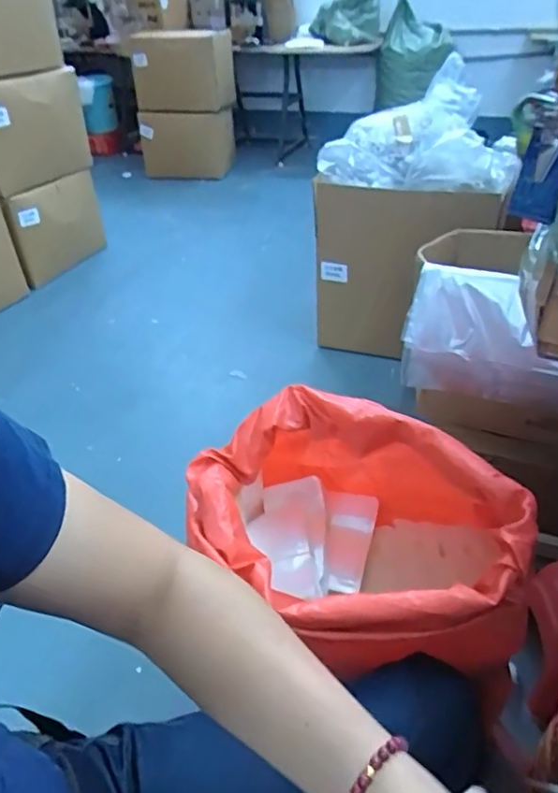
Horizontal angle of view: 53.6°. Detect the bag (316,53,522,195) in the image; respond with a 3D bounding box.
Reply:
[{"bbox_3d":[0.428,-0.810,1.674,0.572,0.288,0.294,10,39,17],"label":"bag"}]

